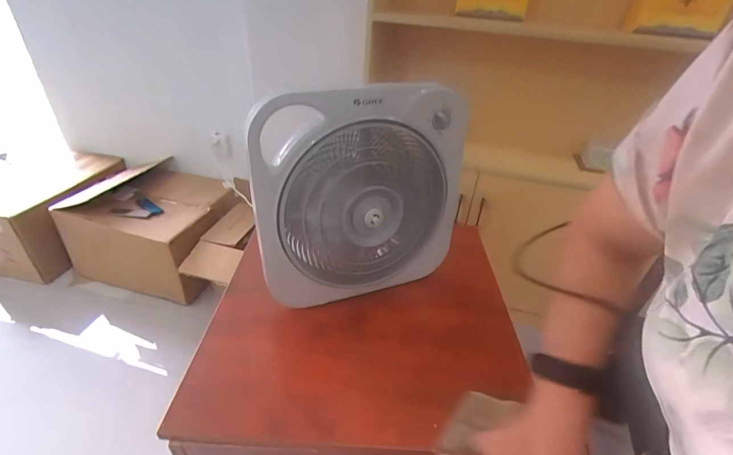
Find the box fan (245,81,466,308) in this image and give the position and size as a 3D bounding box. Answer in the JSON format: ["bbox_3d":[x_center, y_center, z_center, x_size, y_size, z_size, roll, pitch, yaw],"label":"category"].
[{"bbox_3d":[-0.003,-0.030,0.569,0.325,0.353,0.083,-12,38,-22],"label":"box fan"}]

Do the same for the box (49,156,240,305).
[{"bbox_3d":[-0.907,0.014,1.628,0.603,0.361,0.547,10,35,8],"label":"box"}]

